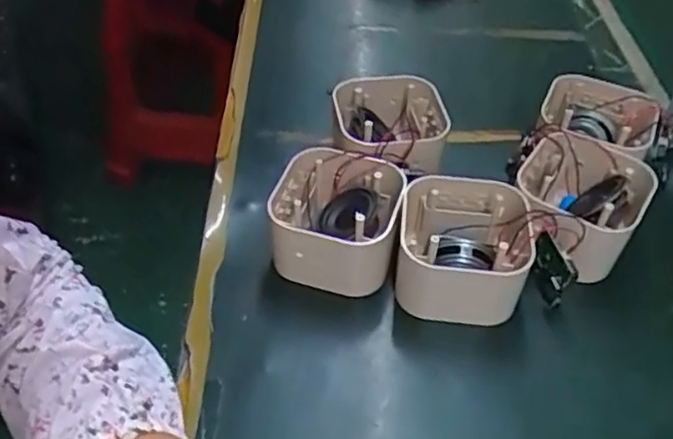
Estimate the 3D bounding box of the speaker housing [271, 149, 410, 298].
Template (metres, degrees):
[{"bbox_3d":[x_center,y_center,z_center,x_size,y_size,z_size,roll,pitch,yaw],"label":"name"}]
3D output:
[{"bbox_3d":[0.000,0.003,0.490,0.095,0.064,0.094,9,46,9],"label":"speaker housing"}]

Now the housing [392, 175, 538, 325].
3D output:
[{"bbox_3d":[0.089,0.025,0.469,0.091,0.063,0.096,10,46,10],"label":"housing"}]

